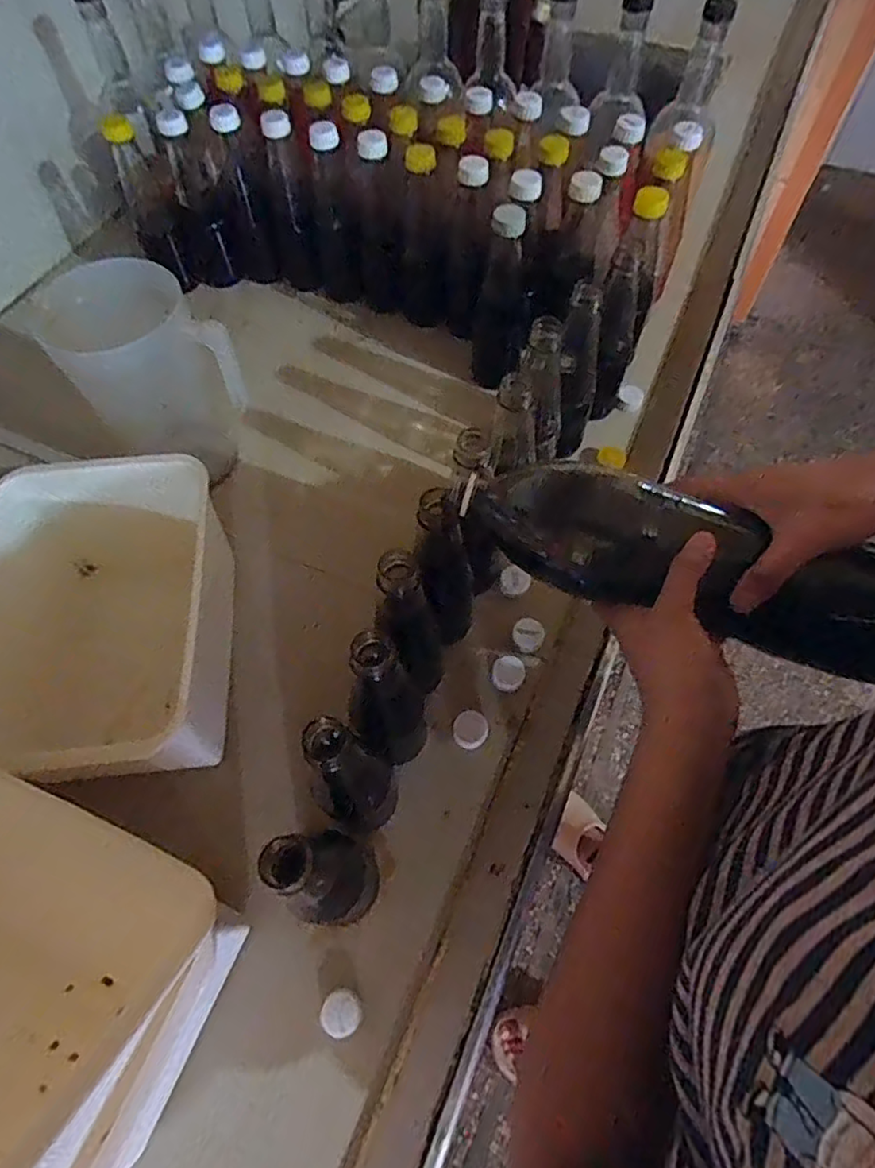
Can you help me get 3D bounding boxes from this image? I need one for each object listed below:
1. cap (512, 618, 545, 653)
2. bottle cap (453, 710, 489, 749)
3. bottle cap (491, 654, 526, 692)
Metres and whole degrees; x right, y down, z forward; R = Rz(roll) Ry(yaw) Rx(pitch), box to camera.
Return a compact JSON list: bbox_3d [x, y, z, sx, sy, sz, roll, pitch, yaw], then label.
[{"bbox_3d":[0.090,0.050,0.606,0.031,0.019,0.028,19,64,10],"label":"cap"},{"bbox_3d":[0.030,0.134,0.559,0.031,0.012,0.036,16,63,9],"label":"bottle cap"},{"bbox_3d":[0.068,0.085,0.583,0.031,0.024,0.032,0,62,0],"label":"bottle cap"}]

